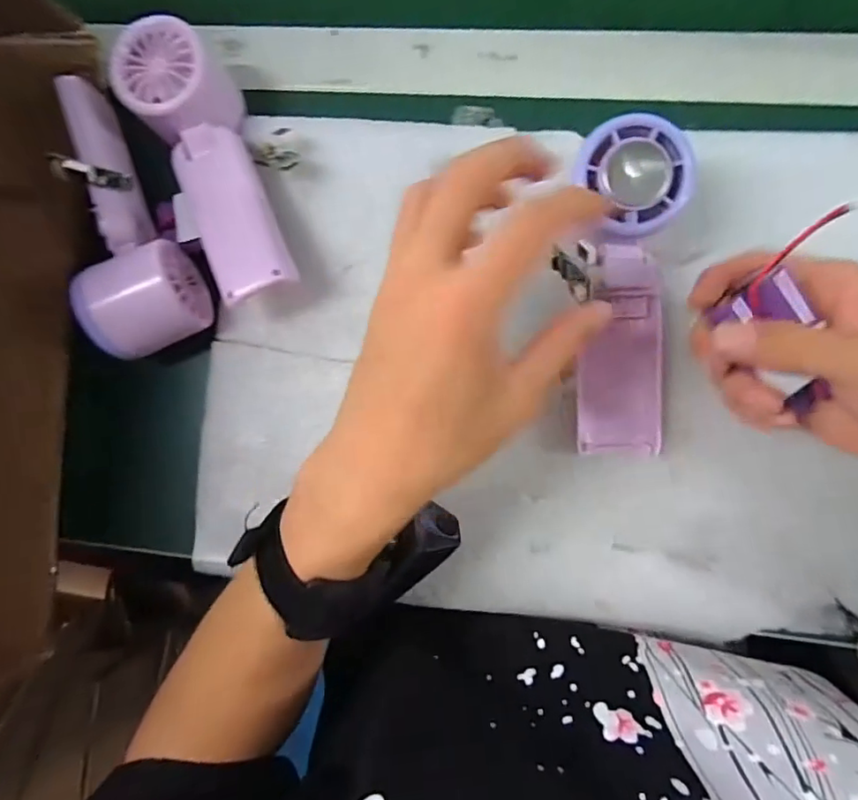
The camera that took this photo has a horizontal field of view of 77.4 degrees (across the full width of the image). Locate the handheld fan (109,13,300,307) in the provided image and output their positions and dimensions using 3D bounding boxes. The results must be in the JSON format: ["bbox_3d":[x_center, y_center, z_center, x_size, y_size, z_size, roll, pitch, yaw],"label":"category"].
[{"bbox_3d":[-0.122,-0.133,0.306,0.053,0.040,0.162,-25,89,7],"label":"handheld fan"}]

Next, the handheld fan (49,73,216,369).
[{"bbox_3d":[-0.189,-0.105,0.308,0.059,0.045,0.167,-28,89,7],"label":"handheld fan"}]

